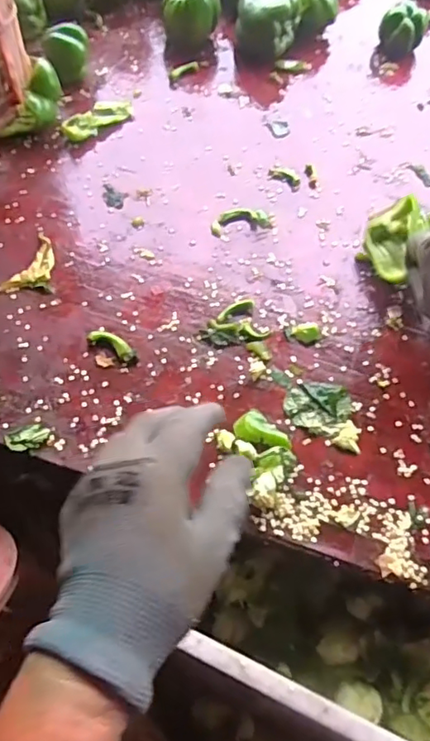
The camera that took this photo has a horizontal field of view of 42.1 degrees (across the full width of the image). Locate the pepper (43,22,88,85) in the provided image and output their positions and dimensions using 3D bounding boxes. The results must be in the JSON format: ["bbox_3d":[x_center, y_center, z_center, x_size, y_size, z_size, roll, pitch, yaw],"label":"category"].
[{"bbox_3d":[-0.178,-0.382,0.685,0.054,0.061,0.050,-9,60,-7],"label":"pepper"}]

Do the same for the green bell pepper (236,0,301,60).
[{"bbox_3d":[0.069,-0.453,0.728,0.080,0.071,0.078,5,60,1],"label":"green bell pepper"}]

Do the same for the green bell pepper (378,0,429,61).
[{"bbox_3d":[0.247,-0.447,0.742,0.059,0.052,0.061,17,61,8],"label":"green bell pepper"}]

